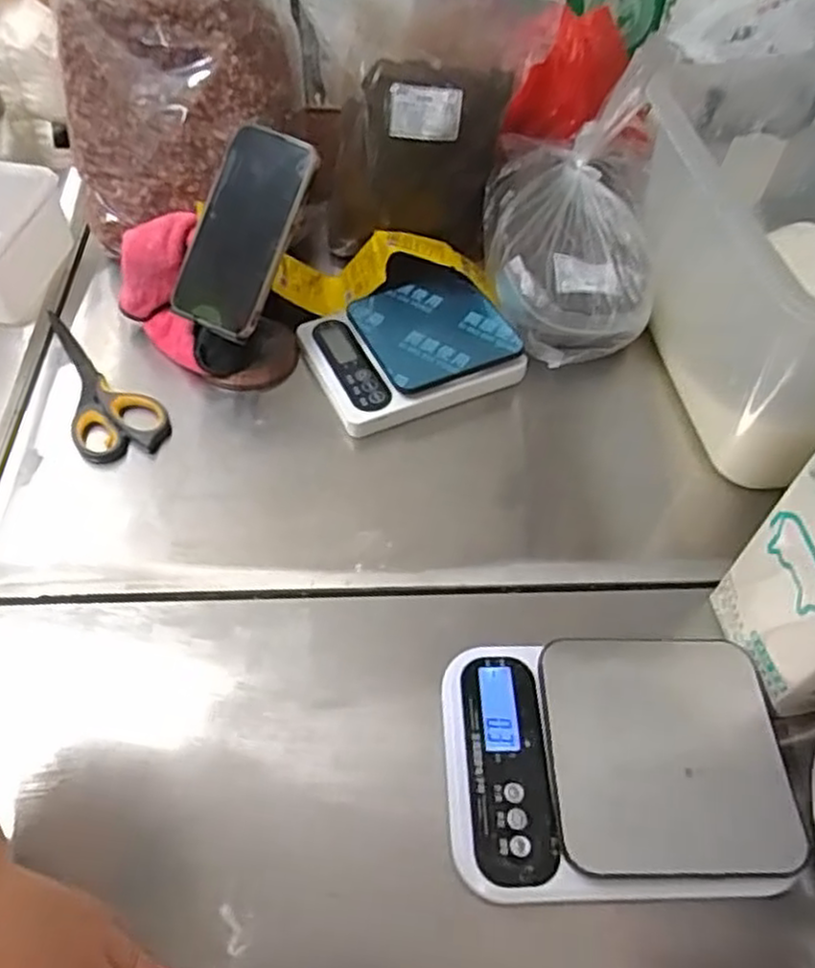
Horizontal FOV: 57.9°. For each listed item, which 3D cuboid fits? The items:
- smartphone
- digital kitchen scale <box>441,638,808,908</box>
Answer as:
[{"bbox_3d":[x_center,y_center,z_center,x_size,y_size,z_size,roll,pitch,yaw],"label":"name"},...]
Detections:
[{"bbox_3d":[-0.135,-0.203,0.593,0.081,0.013,0.160,26,100,12],"label":"smartphone"},{"bbox_3d":[0.123,0.168,0.446,0.195,0.030,0.146,-1,53,-1],"label":"digital kitchen scale"}]

